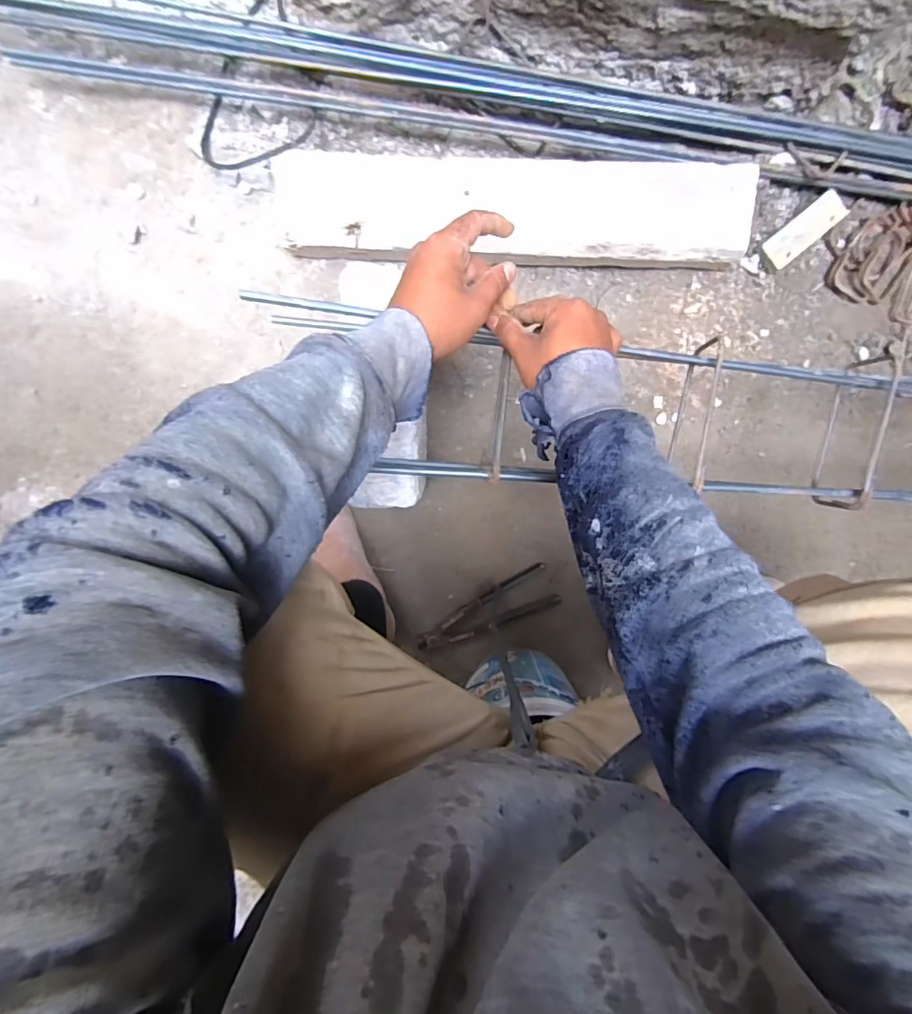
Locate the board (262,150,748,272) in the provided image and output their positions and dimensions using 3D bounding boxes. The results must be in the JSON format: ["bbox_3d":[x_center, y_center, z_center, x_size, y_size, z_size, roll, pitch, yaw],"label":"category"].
[{"bbox_3d":[0.072,-0.373,0.622,0.594,0.031,0.123,3,98,1],"label":"board"}]

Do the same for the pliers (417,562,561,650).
[{"bbox_3d":[0.044,0.160,0.732,0.216,0.028,0.063,-25,98,2],"label":"pliers"}]

